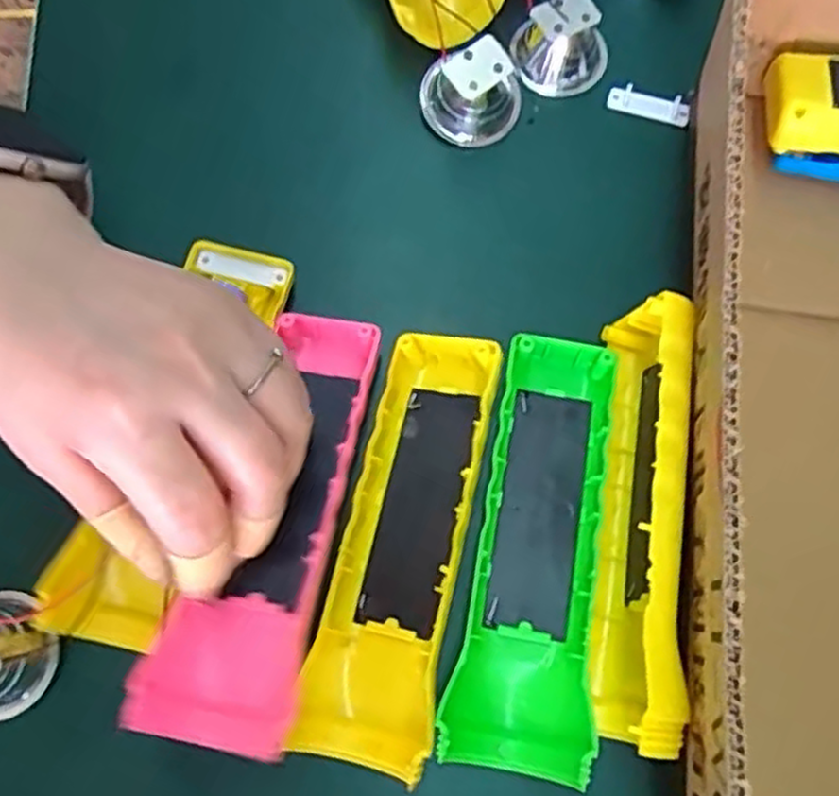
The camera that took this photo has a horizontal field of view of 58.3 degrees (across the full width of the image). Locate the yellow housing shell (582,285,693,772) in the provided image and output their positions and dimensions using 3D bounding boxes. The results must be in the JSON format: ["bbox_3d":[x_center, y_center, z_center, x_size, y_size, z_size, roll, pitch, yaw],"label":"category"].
[{"bbox_3d":[0.077,0.038,0.262,0.025,0.048,0.153,7,75,2],"label":"yellow housing shell"}]

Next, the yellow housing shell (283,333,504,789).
[{"bbox_3d":[-0.005,0.051,0.272,0.046,0.021,0.156,15,75,4],"label":"yellow housing shell"}]

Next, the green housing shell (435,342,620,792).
[{"bbox_3d":[0.044,0.052,0.274,0.046,0.022,0.156,10,75,3],"label":"green housing shell"}]

